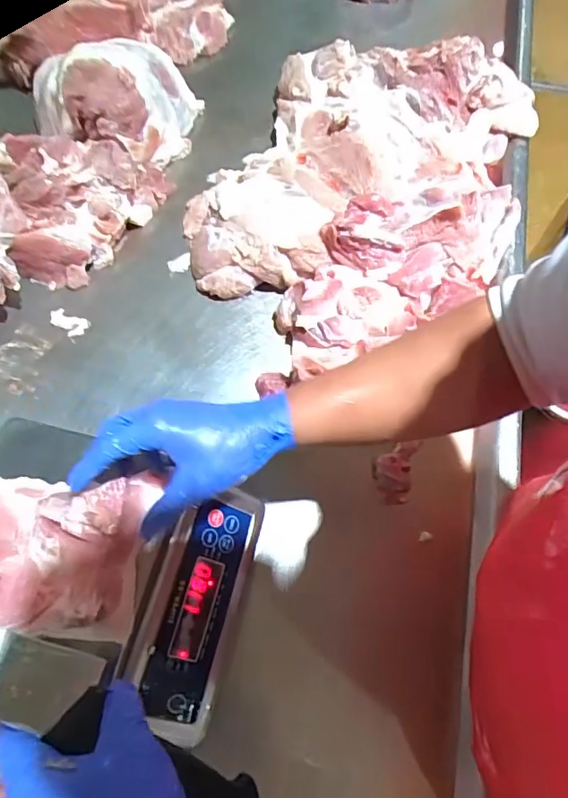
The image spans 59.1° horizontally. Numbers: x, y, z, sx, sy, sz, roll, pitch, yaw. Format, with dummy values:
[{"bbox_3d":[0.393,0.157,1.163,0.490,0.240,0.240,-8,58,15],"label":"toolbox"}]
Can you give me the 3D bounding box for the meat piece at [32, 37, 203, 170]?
[{"bbox_3d":[-0.250,-0.441,0.737,0.233,0.132,0.161,-14,65,-6],"label":"meat piece"}]

